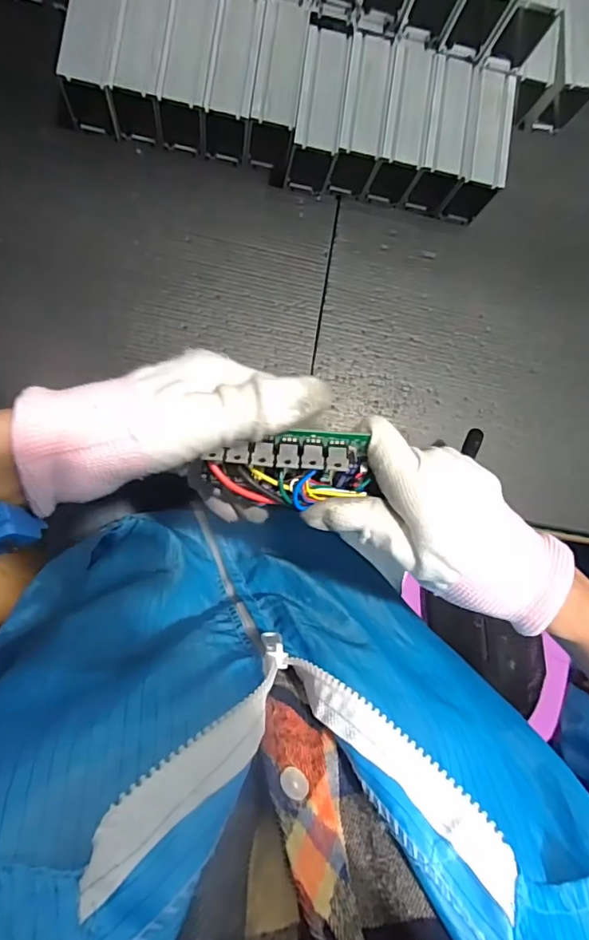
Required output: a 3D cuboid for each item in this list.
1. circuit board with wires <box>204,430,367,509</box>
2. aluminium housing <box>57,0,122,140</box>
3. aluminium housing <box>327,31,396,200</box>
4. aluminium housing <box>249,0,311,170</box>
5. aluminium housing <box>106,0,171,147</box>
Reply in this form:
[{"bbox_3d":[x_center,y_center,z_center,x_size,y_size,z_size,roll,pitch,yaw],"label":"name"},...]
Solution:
[{"bbox_3d":[-0.003,0.000,0.252,0.076,0.021,0.034,-4,86,-5],"label":"circuit board with wires"},{"bbox_3d":[-0.132,-0.281,0.356,0.032,0.052,0.089,8,84,-8],"label":"aluminium housing"},{"bbox_3d":[0.047,-0.256,0.386,0.029,0.052,0.088,9,84,-8],"label":"aluminium housing"},{"bbox_3d":[-0.013,-0.267,0.375,0.030,0.053,0.093,7,85,-8],"label":"aluminium housing"},{"bbox_3d":[-0.103,-0.276,0.362,0.031,0.053,0.095,8,84,-8],"label":"aluminium housing"}]

